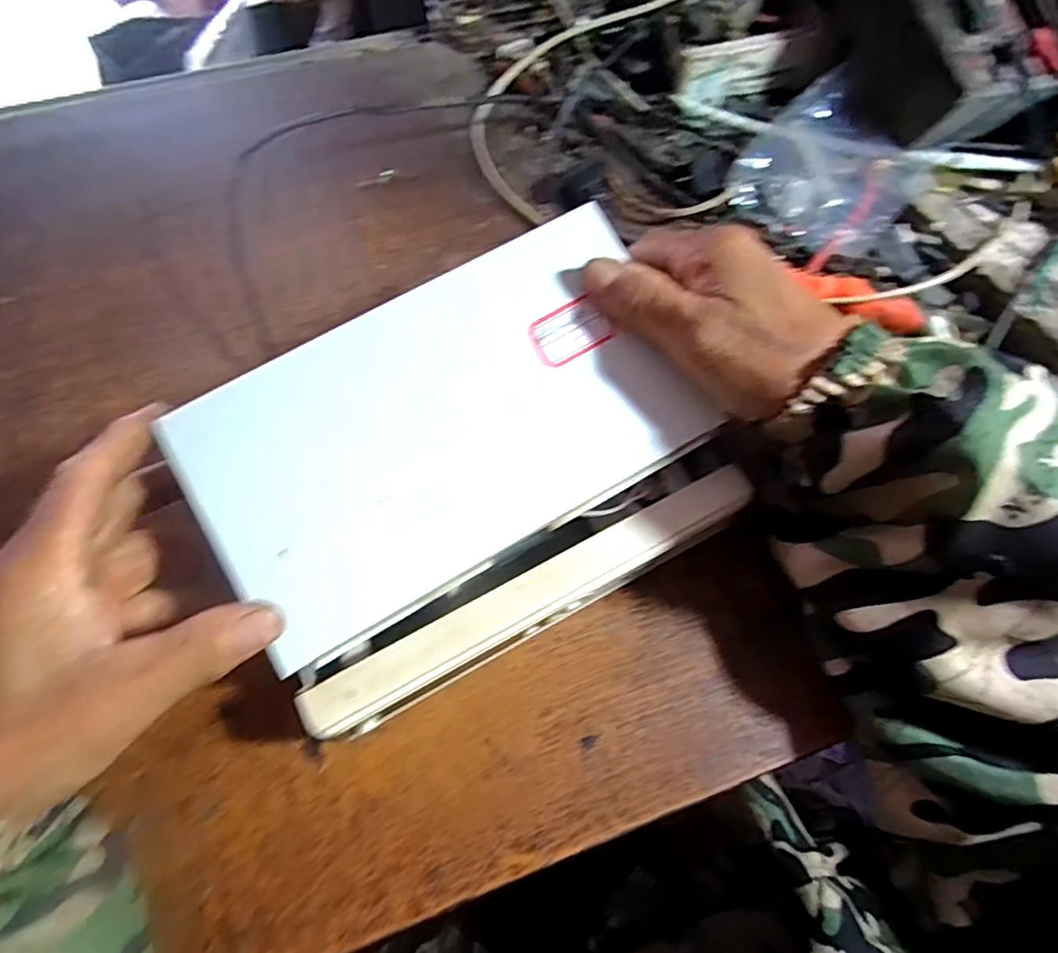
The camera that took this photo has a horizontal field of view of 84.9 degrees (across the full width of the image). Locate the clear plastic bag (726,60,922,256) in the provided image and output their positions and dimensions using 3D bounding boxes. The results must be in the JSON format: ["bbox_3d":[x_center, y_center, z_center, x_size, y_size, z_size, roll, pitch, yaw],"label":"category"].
[{"bbox_3d":[0.206,-0.213,0.387,0.104,0.021,0.131,39,71,17],"label":"clear plastic bag"}]

